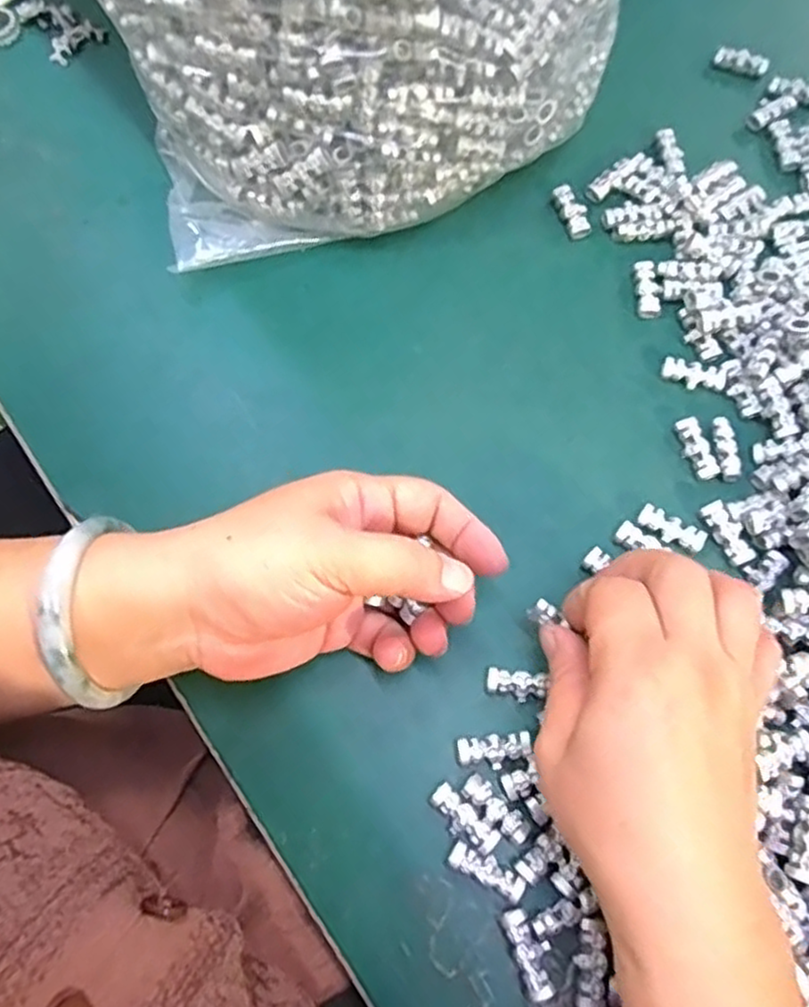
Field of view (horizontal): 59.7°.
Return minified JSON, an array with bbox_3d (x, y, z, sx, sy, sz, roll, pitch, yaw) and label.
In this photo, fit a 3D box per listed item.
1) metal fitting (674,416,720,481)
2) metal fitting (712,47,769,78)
[{"bbox_3d":[0.137,-0.026,0.331,0.011,0.007,0.030,-16,72,-7],"label":"metal fitting"},{"bbox_3d":[0.197,-0.258,0.414,0.031,0.010,0.010,22,72,6],"label":"metal fitting"}]

